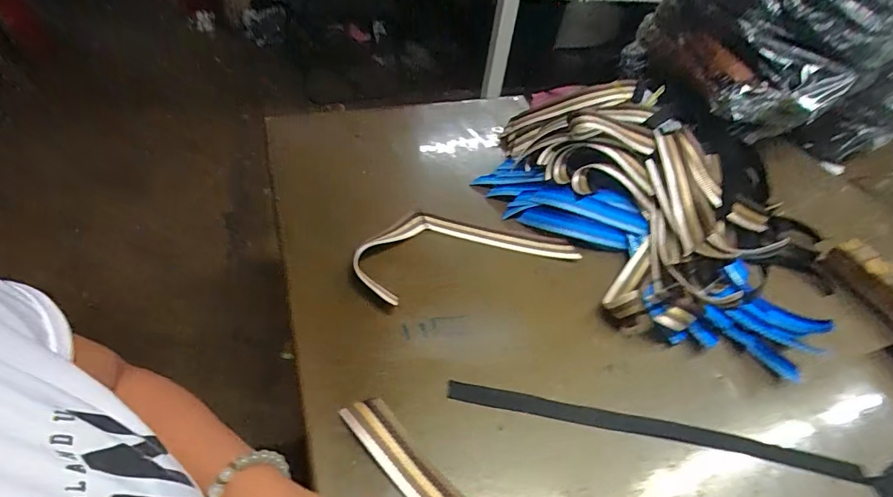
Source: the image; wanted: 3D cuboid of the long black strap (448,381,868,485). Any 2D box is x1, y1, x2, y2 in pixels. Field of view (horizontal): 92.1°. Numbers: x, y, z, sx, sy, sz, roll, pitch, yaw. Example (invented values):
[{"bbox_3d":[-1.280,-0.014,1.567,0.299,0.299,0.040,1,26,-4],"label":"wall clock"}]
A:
[{"bbox_3d":[0.181,0.158,0.381,0.359,0.004,0.020,11,47,3],"label":"long black strap"}]

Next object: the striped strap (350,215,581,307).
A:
[{"bbox_3d":[0.018,-0.010,0.497,0.254,0.031,0.119,-14,50,-19],"label":"striped strap"}]

